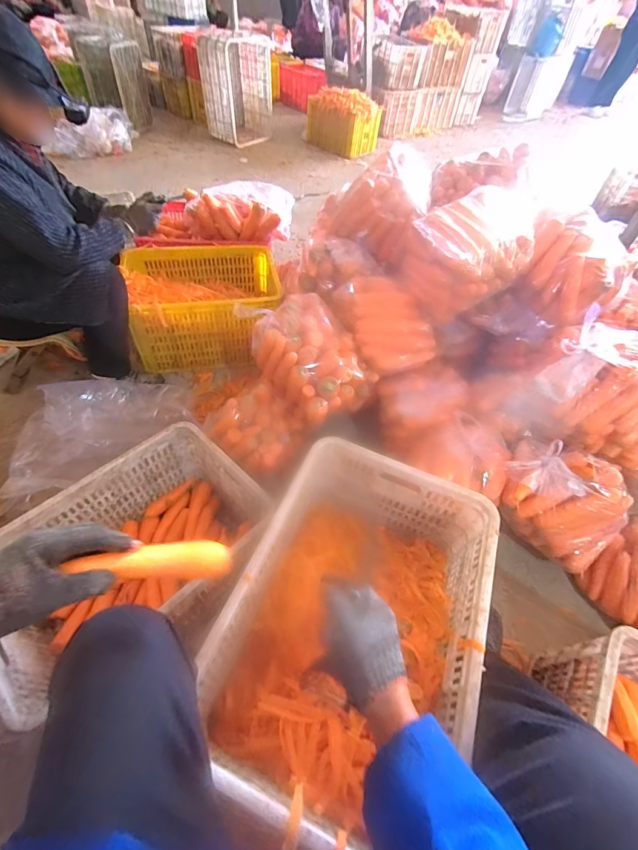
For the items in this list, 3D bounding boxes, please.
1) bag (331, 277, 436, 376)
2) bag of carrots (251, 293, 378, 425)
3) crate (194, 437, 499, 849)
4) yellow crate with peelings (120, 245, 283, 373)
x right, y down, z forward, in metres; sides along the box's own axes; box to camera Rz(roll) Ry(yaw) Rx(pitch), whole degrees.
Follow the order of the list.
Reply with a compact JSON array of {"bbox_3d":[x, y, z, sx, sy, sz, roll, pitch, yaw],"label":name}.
[{"bbox_3d":[0.177,-0.290,1.033,0.194,0.119,0.309,-15,55,-16],"label":"bag"},{"bbox_3d":[-0.018,-0.188,0.994,0.221,0.184,0.298,-35,63,-28],"label":"bag of carrots"},{"bbox_3d":[0.062,0.370,0.747,0.418,0.258,0.584,22,53,11],"label":"crate"},{"bbox_3d":[-0.414,-0.445,1.406,0.513,0.276,0.362,-10,54,-12],"label":"yellow crate with peelings"}]

